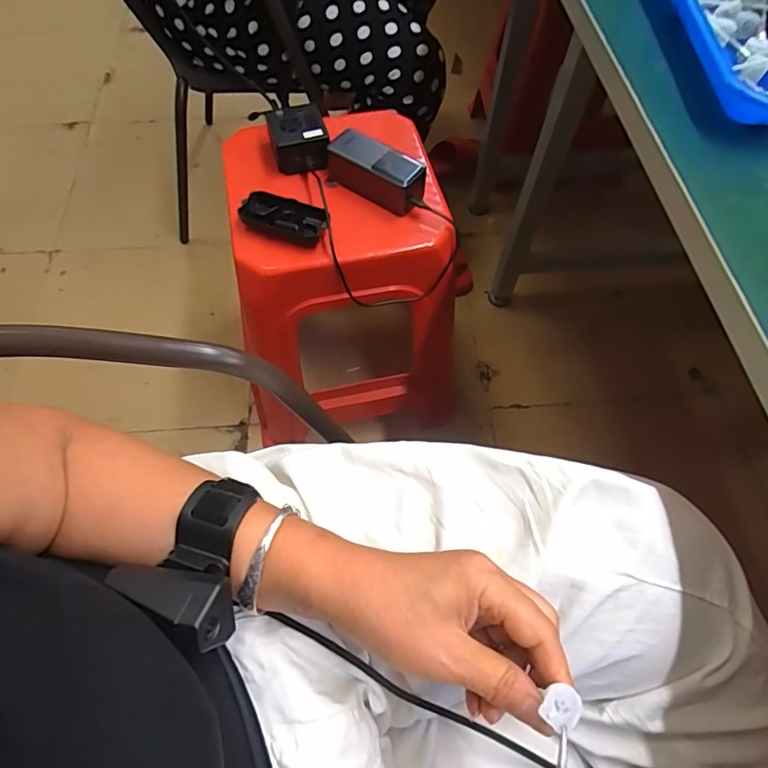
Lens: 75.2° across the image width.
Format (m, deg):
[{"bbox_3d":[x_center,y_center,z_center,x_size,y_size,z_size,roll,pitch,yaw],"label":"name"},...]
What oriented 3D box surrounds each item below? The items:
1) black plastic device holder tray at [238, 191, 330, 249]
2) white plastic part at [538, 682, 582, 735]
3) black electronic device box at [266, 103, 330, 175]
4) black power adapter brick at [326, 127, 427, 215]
[{"bbox_3d":[-0.123,-0.208,0.630,0.106,0.031,0.051,22,64,10],"label":"black plastic device holder tray"},{"bbox_3d":[0.082,0.149,0.230,0.016,0.004,0.019,34,64,20],"label":"white plastic part"},{"bbox_3d":[-0.119,-0.340,0.695,0.074,0.051,0.090,-13,63,-8],"label":"black electronic device box"},{"bbox_3d":[-0.008,-0.282,0.663,0.137,0.057,0.052,36,67,17],"label":"black power adapter brick"}]

